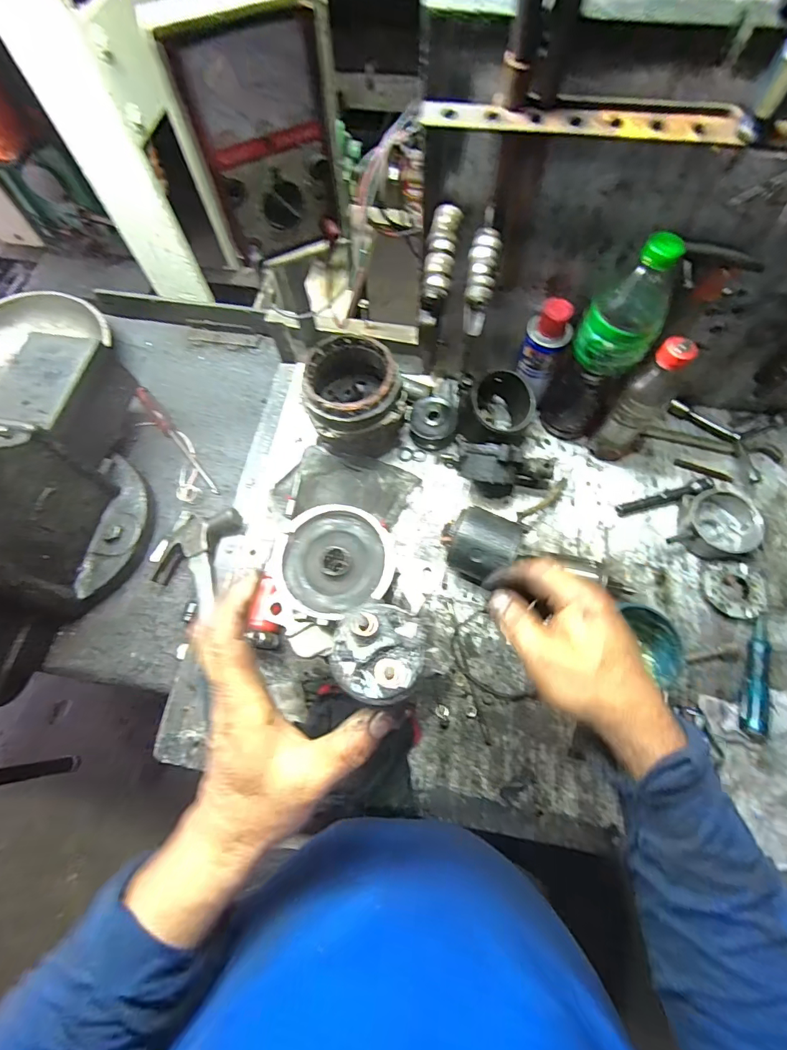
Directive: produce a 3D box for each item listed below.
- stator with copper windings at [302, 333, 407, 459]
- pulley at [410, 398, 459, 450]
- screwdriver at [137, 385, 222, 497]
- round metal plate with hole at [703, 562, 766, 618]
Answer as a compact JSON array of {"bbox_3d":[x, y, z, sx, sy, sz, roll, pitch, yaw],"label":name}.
[{"bbox_3d":[-0.054,-0.167,0.589,0.116,0.122,0.125,-1,69,1],"label":"stator with copper windings"},{"bbox_3d":[0.057,-0.143,0.617,0.063,0.046,0.055,11,70,6],"label":"pulley"},{"bbox_3d":[-0.339,-0.132,0.677,0.020,0.030,0.230,-37,72,-13],"label":"screwdriver"},{"bbox_3d":[0.415,0.080,0.531,0.065,0.020,0.066,-1,69,1],"label":"round metal plate with hole"}]

